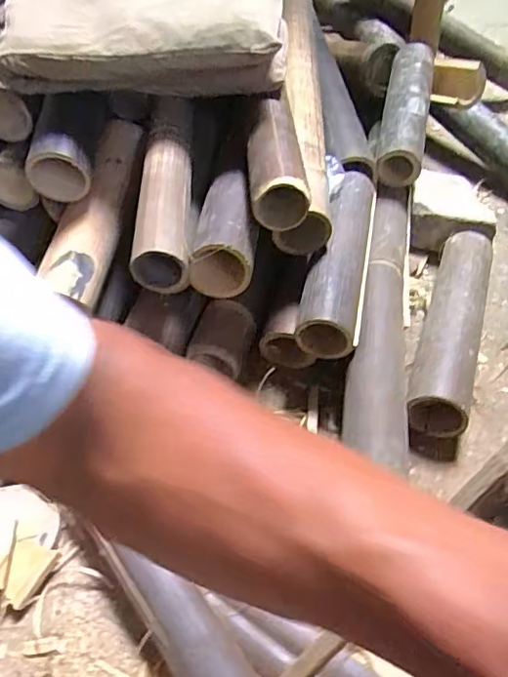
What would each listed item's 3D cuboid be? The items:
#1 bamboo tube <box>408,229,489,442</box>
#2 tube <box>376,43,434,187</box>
[{"bbox_3d":[0.238,-0.023,0.642,0.059,0.060,0.294,15,50,13],"label":"bamboo tube"},{"bbox_3d":[0.225,-0.336,0.804,0.062,0.076,0.254,10,68,7],"label":"tube"}]

